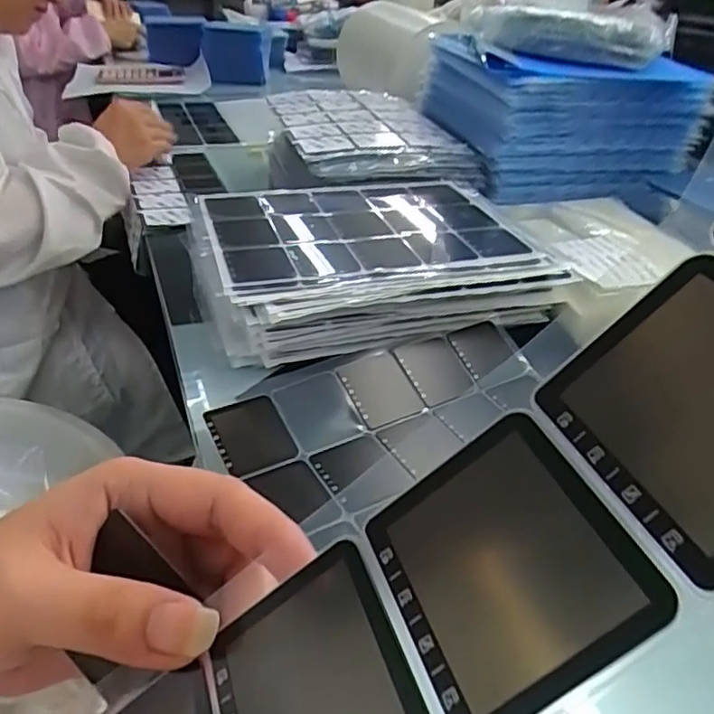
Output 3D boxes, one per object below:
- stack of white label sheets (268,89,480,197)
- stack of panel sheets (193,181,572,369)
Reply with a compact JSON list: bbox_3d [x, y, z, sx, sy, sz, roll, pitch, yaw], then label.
[{"bbox_3d":[0.013,-0.286,0.762,0.203,0.034,0.280,-6,37,-14],"label":"stack of white label sheets"},{"bbox_3d":[-0.001,-0.095,0.574,0.278,0.068,0.216,-10,38,-19],"label":"stack of panel sheets"}]

